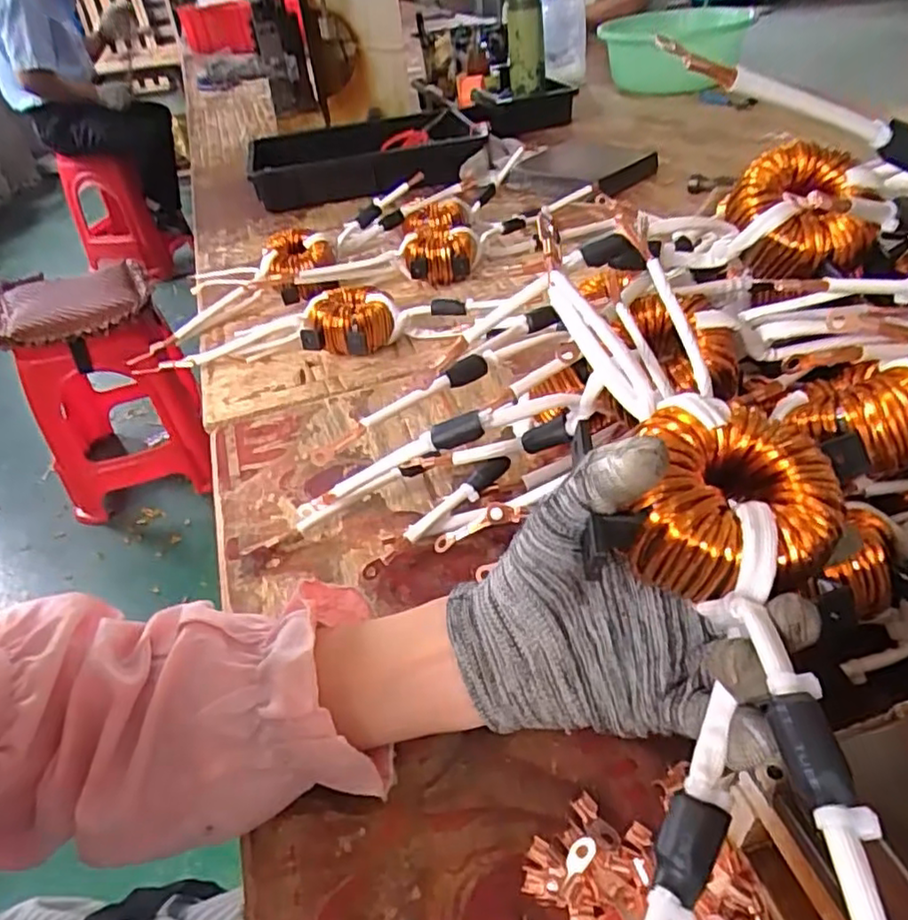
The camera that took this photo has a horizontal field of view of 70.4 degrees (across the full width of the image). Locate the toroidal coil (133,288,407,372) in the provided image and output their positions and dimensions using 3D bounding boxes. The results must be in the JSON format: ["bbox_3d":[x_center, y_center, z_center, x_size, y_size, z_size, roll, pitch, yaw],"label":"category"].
[{"bbox_3d":[-0.175,-0.123,0.634,0.247,0.051,0.073,-4,40,3],"label":"toroidal coil"}]

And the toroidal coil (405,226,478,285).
[{"bbox_3d":[-0.014,-0.235,0.747,0.080,0.048,0.076,1,40,9],"label":"toroidal coil"}]

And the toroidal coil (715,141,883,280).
[{"bbox_3d":[0.200,-0.148,0.380,0.069,0.032,0.082,-11,76,4],"label":"toroidal coil"}]

